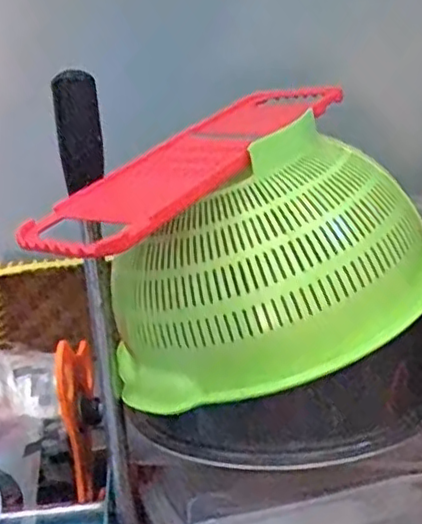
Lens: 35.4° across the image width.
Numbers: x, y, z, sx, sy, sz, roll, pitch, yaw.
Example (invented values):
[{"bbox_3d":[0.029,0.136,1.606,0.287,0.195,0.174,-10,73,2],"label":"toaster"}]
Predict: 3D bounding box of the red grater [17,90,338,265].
[{"bbox_3d":[-0.004,-0.068,0.423,0.080,0.021,0.273,8,33,37],"label":"red grater"}]

